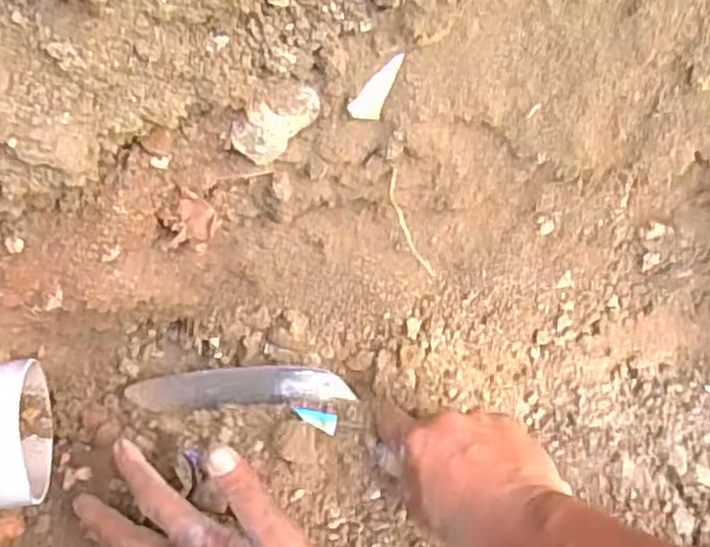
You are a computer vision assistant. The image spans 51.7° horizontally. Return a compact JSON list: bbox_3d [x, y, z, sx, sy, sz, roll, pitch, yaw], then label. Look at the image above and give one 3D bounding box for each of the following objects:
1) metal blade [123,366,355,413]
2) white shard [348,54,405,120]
[{"bbox_3d":[-0.080,0.079,0.506,0.150,0.011,0.027,-3,93,4],"label":"metal blade"},{"bbox_3d":[0.009,-0.093,0.369,0.022,0.004,0.038,-9,139,-35],"label":"white shard"}]

